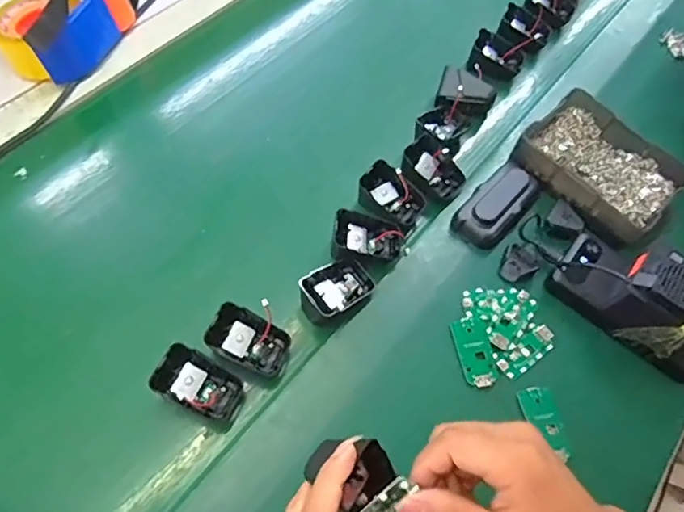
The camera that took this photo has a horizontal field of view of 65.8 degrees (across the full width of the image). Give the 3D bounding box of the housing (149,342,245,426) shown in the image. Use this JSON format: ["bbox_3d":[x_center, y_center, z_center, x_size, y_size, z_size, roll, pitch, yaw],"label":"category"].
[{"bbox_3d":[-0.117,0.106,0.438,0.075,0.020,0.044,34,66,-15],"label":"housing"}]

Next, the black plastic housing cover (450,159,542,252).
[{"bbox_3d":[0.166,-0.059,0.553,0.049,0.023,0.108,39,66,16],"label":"black plastic housing cover"}]

